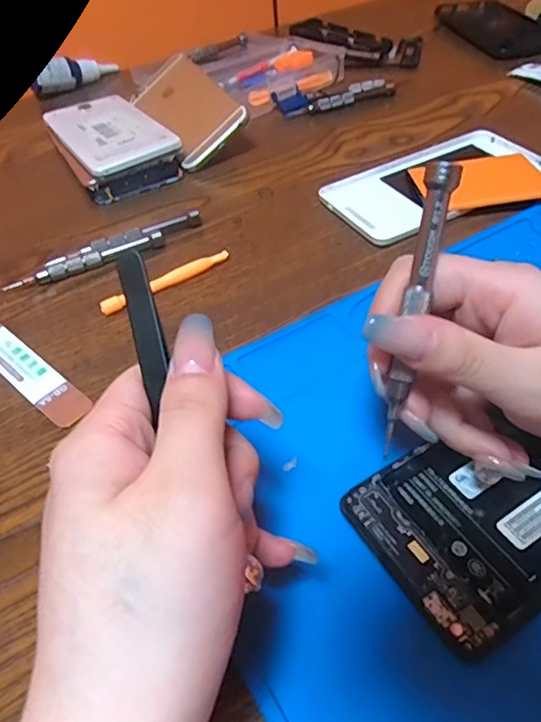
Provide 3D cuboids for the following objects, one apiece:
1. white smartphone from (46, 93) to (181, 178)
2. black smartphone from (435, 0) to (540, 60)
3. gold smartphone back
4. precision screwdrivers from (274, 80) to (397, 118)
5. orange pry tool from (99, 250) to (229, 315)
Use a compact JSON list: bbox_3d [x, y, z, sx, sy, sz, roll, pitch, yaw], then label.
[{"bbox_3d":[-0.136,-0.191,0.460,0.071,0.008,0.146,-29,48,-17],"label":"white smartphone"},{"bbox_3d":[0.241,-0.366,0.608,0.081,0.009,0.177,-10,46,-3],"label":"black smartphone"},{"bbox_3d":[-0.070,-0.214,0.471,0.062,0.011,0.137,-38,55,5],"label":"gold smartphone back"},{"bbox_3d":[0.058,-0.238,0.504,0.107,0.013,0.031,-14,46,-6],"label":"precision screwdrivers"},{"bbox_3d":[-0.063,-0.049,0.339,0.084,0.008,0.008,-29,50,-20],"label":"orange pry tool"}]

